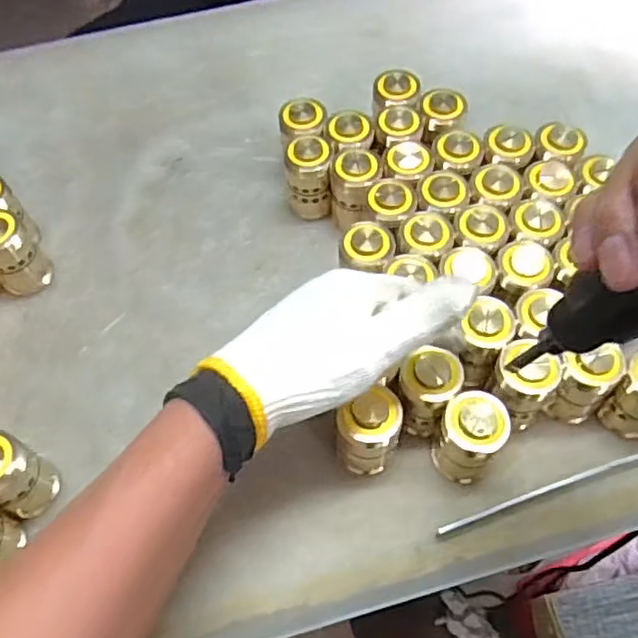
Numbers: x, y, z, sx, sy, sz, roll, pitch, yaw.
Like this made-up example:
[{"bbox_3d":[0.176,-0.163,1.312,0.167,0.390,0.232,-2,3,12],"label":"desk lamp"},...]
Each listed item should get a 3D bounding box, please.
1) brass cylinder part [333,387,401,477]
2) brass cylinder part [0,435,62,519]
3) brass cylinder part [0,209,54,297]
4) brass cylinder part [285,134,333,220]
[{"bbox_3d":[0.031,0.073,0.399,0.037,0.062,0.036,-1,59,1],"label":"brass cylinder part"},{"bbox_3d":[-0.190,0.097,0.391,0.035,0.060,0.034,-1,59,1],"label":"brass cylinder part"},{"bbox_3d":[-0.233,-0.048,0.476,0.039,0.063,0.033,-30,63,-16],"label":"brass cylinder part"},{"bbox_3d":[-0.007,-0.109,0.504,0.035,0.071,0.028,-4,59,-1],"label":"brass cylinder part"}]

